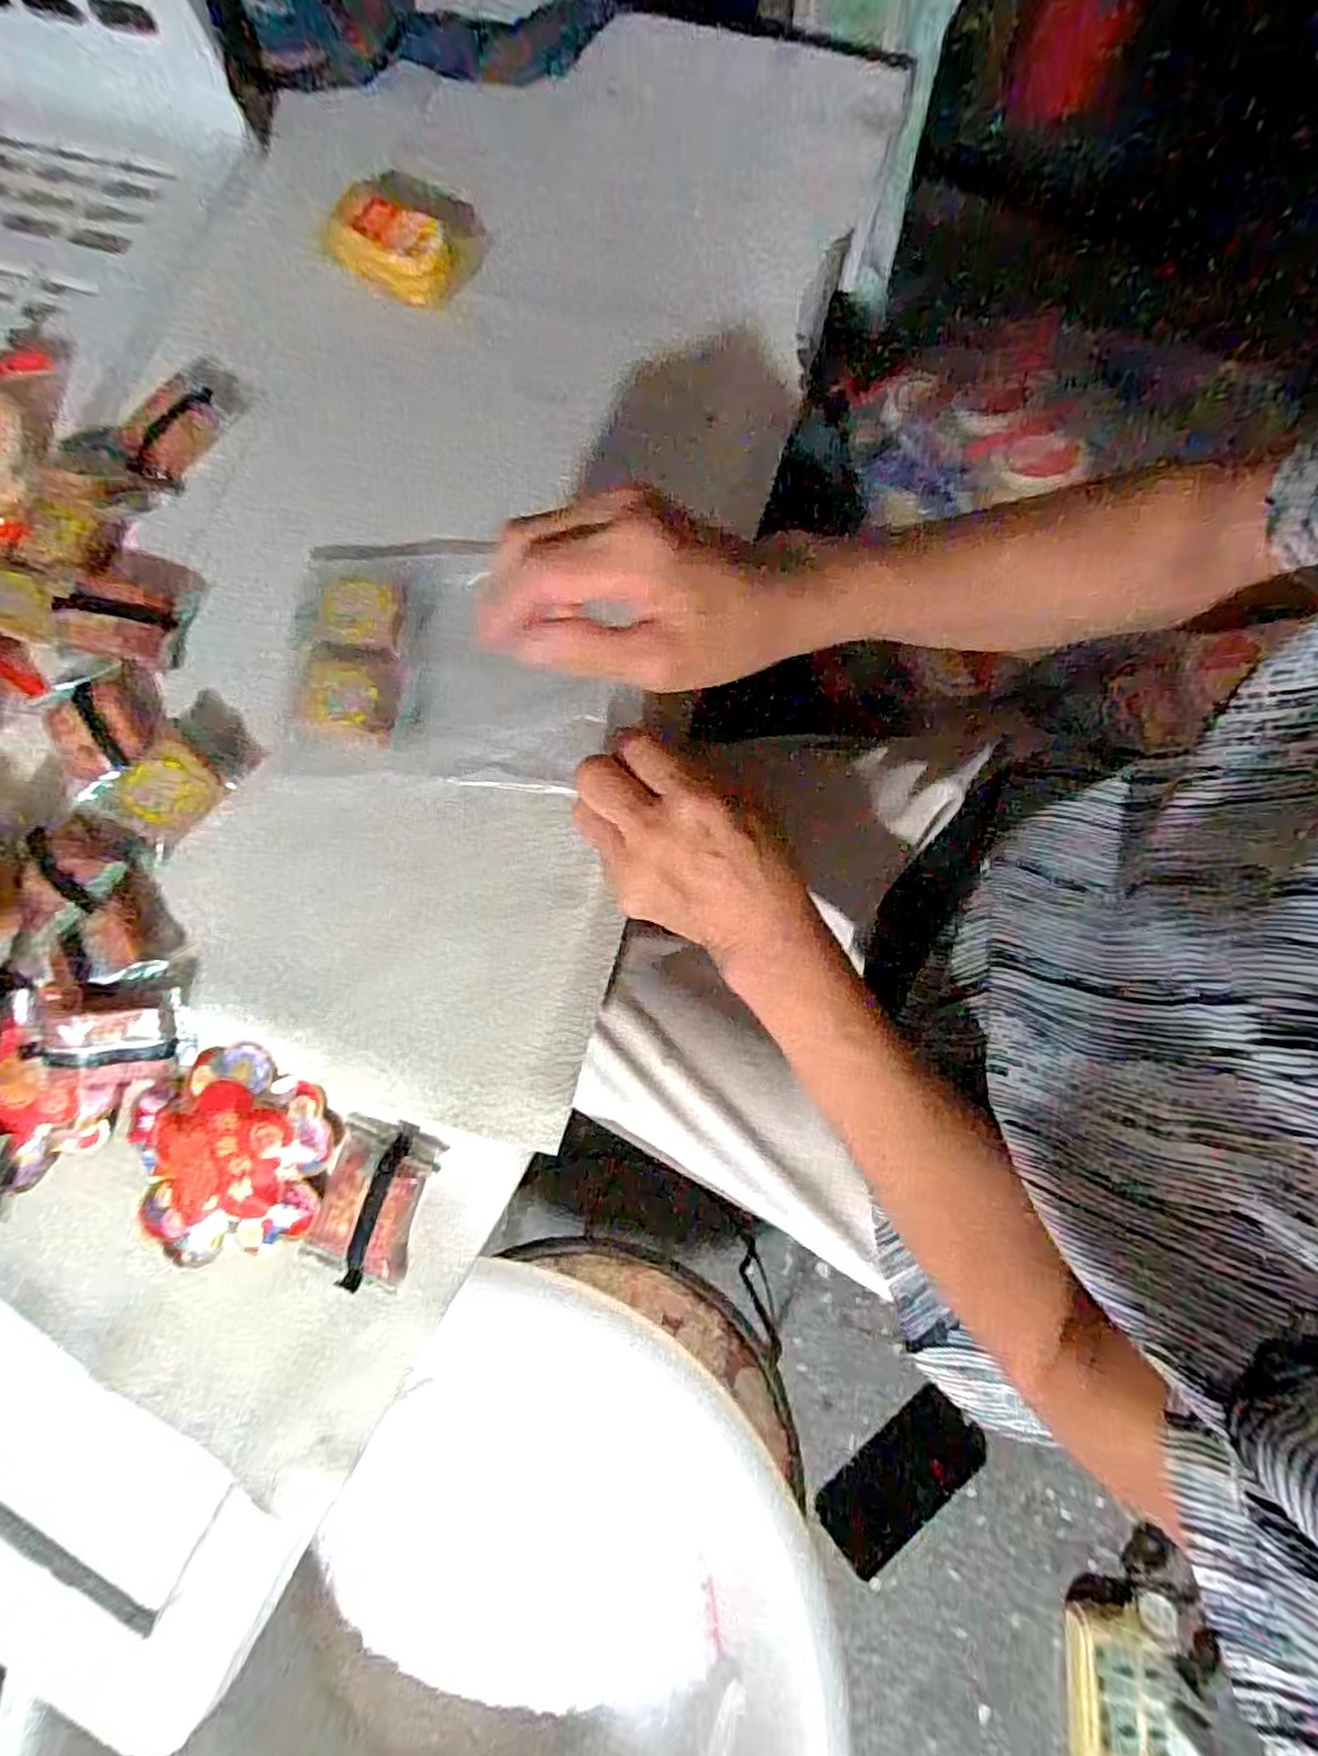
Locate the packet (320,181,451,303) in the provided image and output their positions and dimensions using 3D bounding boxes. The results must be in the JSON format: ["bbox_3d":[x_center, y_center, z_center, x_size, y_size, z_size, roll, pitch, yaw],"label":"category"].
[{"bbox_3d":[-0.156,-0.365,0.404,0.081,0.022,0.044,35,77,9],"label":"packet"}]

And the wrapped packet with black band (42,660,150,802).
[{"bbox_3d":[-0.285,-0.077,0.355,0.044,0.014,0.059,-27,80,-5],"label":"wrapped packet with black band"}]

